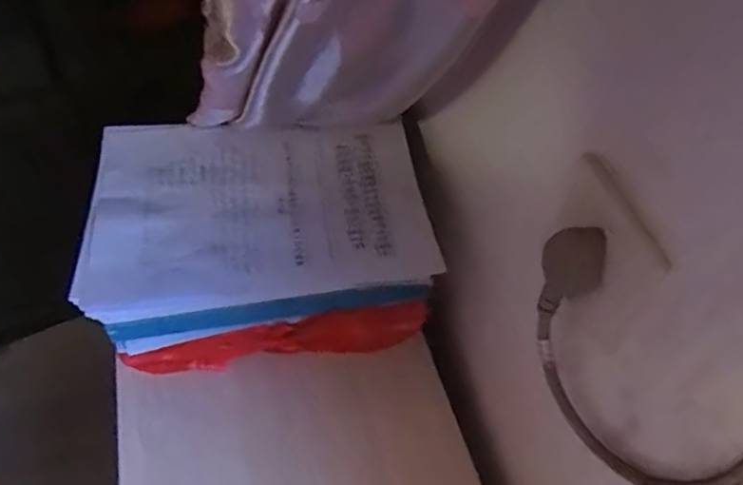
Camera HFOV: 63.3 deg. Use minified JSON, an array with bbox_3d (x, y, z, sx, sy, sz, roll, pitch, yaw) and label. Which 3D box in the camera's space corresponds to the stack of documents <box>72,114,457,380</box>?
[{"bbox_3d":[-0.108,-0.003,0.606,0.296,0.147,0.197,-5,52,-9],"label":"stack of documents"}]

